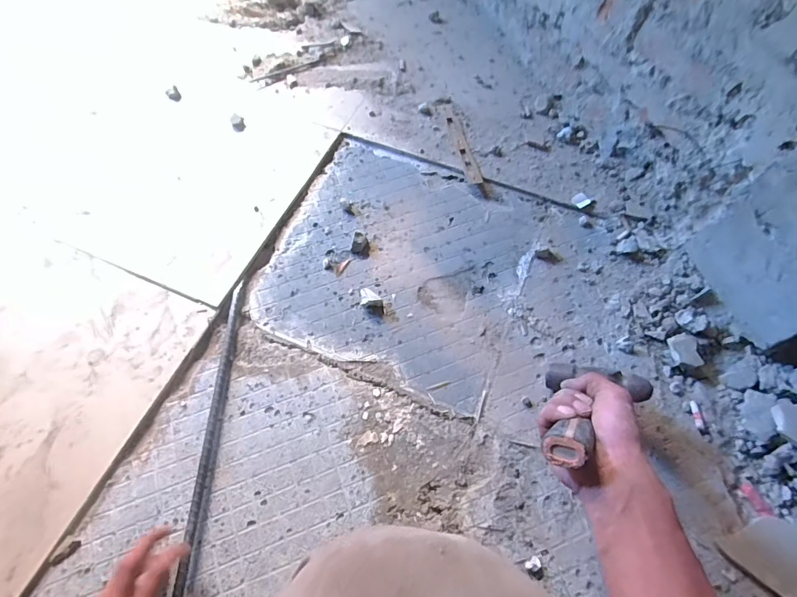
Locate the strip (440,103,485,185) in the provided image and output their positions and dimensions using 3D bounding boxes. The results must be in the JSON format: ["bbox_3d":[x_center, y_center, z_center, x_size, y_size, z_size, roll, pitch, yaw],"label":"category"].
[{"bbox_3d":[0.112,-0.285,0.767,0.026,0.008,0.195,-12,65,-8],"label":"strip"}]

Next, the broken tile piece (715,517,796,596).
[{"bbox_3d":[0.434,0.286,0.489,0.085,0.016,0.092,41,69,17],"label":"broken tile piece"}]

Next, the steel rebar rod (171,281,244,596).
[{"bbox_3d":[-0.236,0.155,0.539,0.014,0.011,0.386,0,62,-2],"label":"steel rebar rod"}]

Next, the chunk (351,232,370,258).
[{"bbox_3d":[-0.058,-0.085,0.666,0.029,0.018,0.031,17,64,7],"label":"chunk"}]

